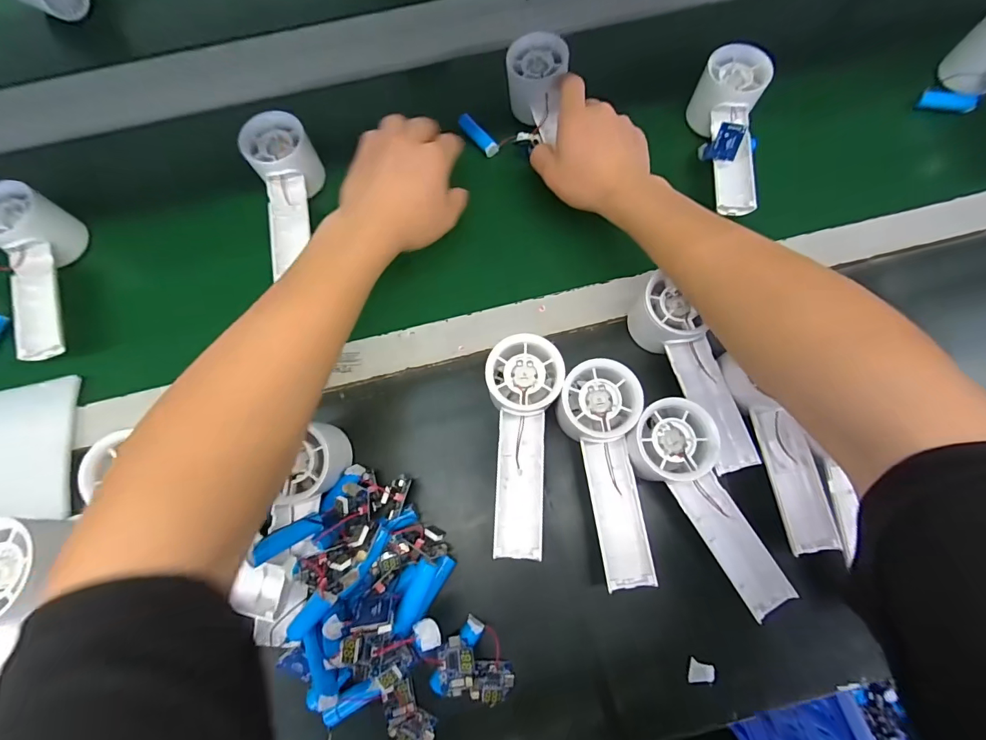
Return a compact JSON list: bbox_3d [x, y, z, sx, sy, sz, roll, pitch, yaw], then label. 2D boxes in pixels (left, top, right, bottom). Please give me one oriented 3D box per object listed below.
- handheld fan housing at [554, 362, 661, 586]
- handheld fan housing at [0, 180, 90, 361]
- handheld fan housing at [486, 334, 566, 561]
[{"bbox_3d":[0.081,0.075,0.317,0.060,0.046,0.159,-3,75,0],"label":"handheld fan housing"},{"bbox_3d":[-0.407,-0.083,0.379,0.052,0.051,0.156,-13,75,-2],"label":"handheld fan housing"},{"bbox_3d":[0.022,0.058,0.327,0.058,0.053,0.160,3,75,2],"label":"handheld fan housing"}]

